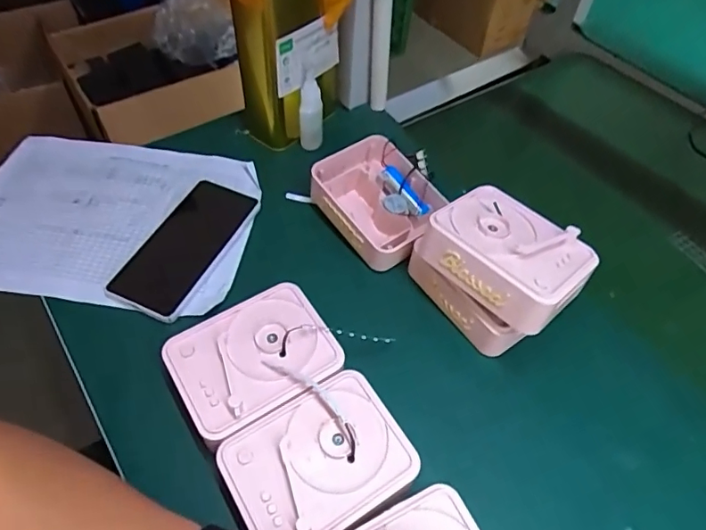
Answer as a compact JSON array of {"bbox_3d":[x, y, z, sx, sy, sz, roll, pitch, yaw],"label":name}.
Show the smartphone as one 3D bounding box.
[{"bbox_3d":[-0.169,-0.022,0.512,0.074,0.010,0.160,19,55,10],"label":"smartphone"}]

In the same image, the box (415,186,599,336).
[{"bbox_3d":[0.132,-0.010,0.443,0.129,0.050,0.093,39,60,23],"label":"box"}]

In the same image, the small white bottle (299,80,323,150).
[{"bbox_3d":[-0.049,-0.173,0.592,0.027,0.082,0.021,-1,54,-5],"label":"small white bottle"}]

